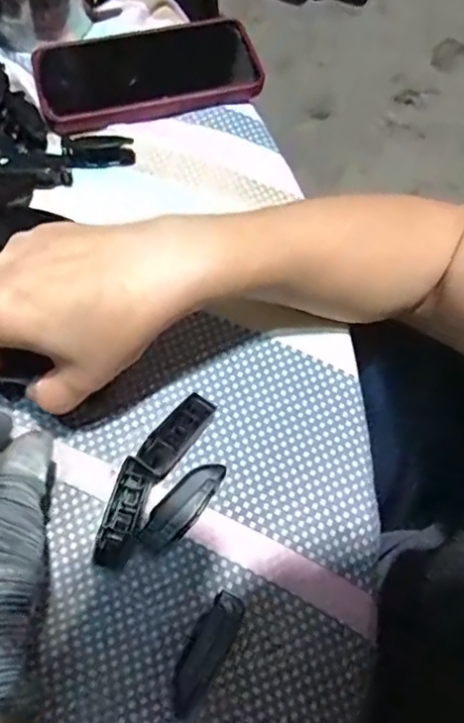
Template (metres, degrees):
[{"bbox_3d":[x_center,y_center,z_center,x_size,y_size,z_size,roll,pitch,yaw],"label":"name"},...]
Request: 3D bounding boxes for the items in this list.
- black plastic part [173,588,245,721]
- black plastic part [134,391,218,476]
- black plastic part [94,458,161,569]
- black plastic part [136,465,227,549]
[{"bbox_3d":[-0.013,0.140,0.277,0.018,0.004,0.056,26,68,10],"label":"black plastic part"},{"bbox_3d":[-0.031,0.039,0.319,0.019,0.004,0.050,34,69,13],"label":"black plastic part"},{"bbox_3d":[-0.055,0.078,0.297,0.018,0.011,0.054,12,66,4],"label":"black plastic part"},{"bbox_3d":[-0.025,0.075,0.301,0.019,0.008,0.054,41,71,15],"label":"black plastic part"}]

